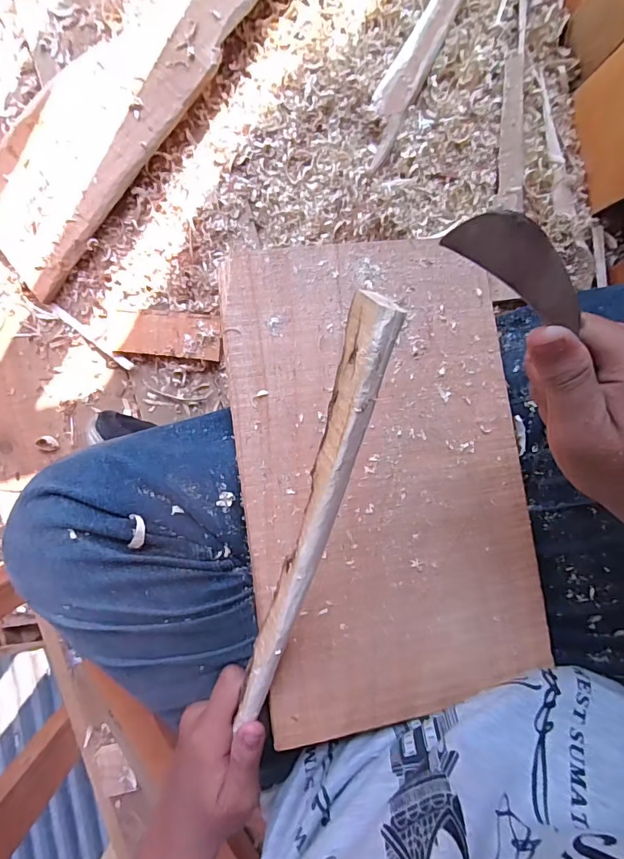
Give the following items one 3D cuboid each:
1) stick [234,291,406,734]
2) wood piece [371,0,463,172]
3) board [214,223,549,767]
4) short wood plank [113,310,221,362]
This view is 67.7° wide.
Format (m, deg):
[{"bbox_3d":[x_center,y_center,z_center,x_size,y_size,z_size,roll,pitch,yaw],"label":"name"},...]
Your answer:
[{"bbox_3d":[-0.006,0.062,0.230,0.017,0.013,0.259,16,118,0],"label":"stick"},{"bbox_3d":[0.093,-0.347,0.452,0.036,0.013,0.173,27,97,-1],"label":"wood piece"},{"bbox_3d":[0.053,0.028,0.321,0.198,0.005,0.315,-7,87,-11],"label":"board"},{"bbox_3d":[-0.152,-0.101,0.495,0.111,0.015,0.047,6,97,2],"label":"short wood plank"}]

